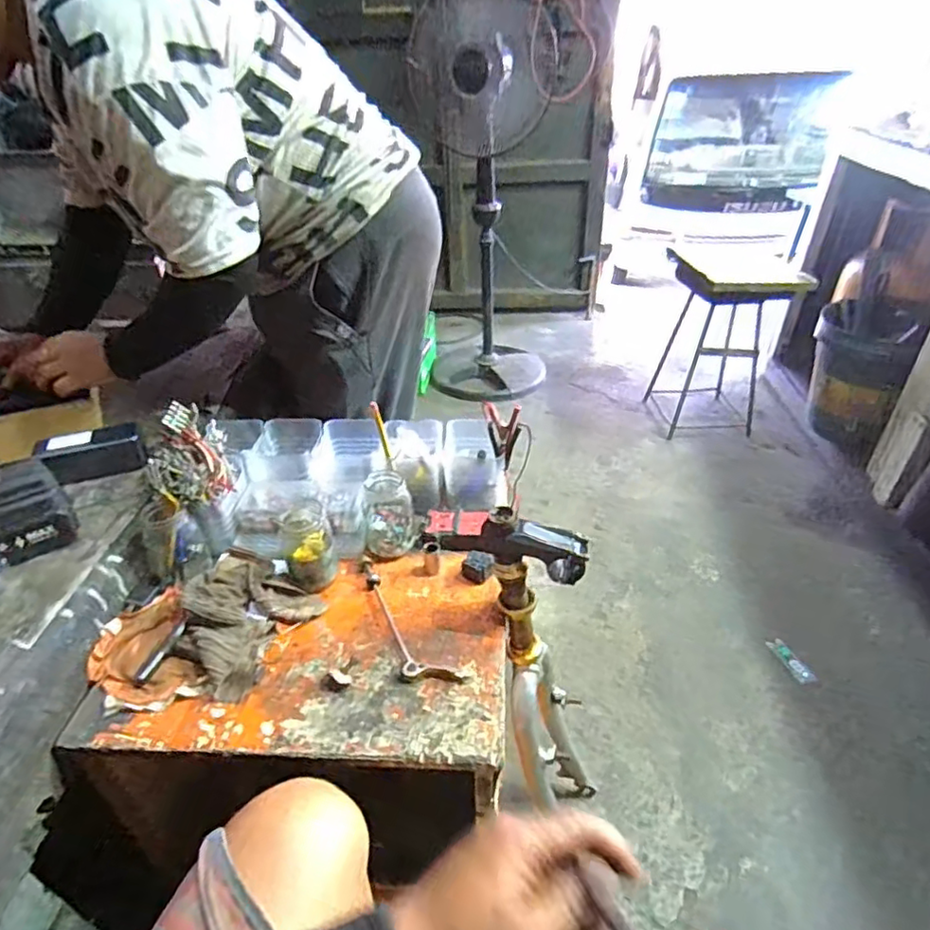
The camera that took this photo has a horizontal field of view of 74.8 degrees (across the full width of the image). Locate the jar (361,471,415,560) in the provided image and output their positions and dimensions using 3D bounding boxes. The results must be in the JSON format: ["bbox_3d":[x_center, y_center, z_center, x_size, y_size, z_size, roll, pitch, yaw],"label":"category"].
[{"bbox_3d":[-0.101,0.061,0.787,0.063,0.091,0.068,-1,36,0],"label":"jar"}]

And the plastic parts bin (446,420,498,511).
[{"bbox_3d":[0.013,-0.004,0.875,0.089,0.074,0.125,-1,36,1],"label":"plastic parts bin"}]

